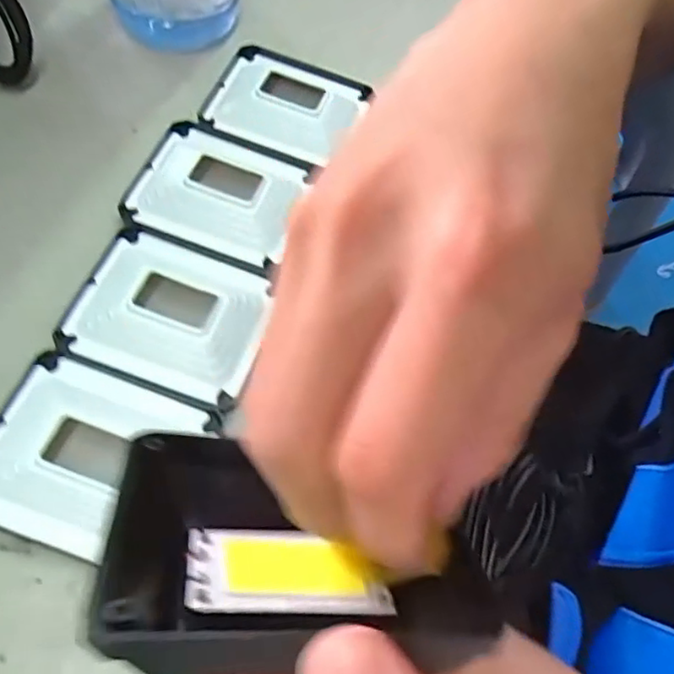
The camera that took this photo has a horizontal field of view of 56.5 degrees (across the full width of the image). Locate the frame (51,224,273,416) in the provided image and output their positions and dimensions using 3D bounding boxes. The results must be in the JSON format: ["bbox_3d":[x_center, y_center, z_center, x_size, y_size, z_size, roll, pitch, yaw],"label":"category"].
[{"bbox_3d":[-0.071,-0.013,0.269,0.077,0.018,0.066,19,61,2],"label":"frame"}]

